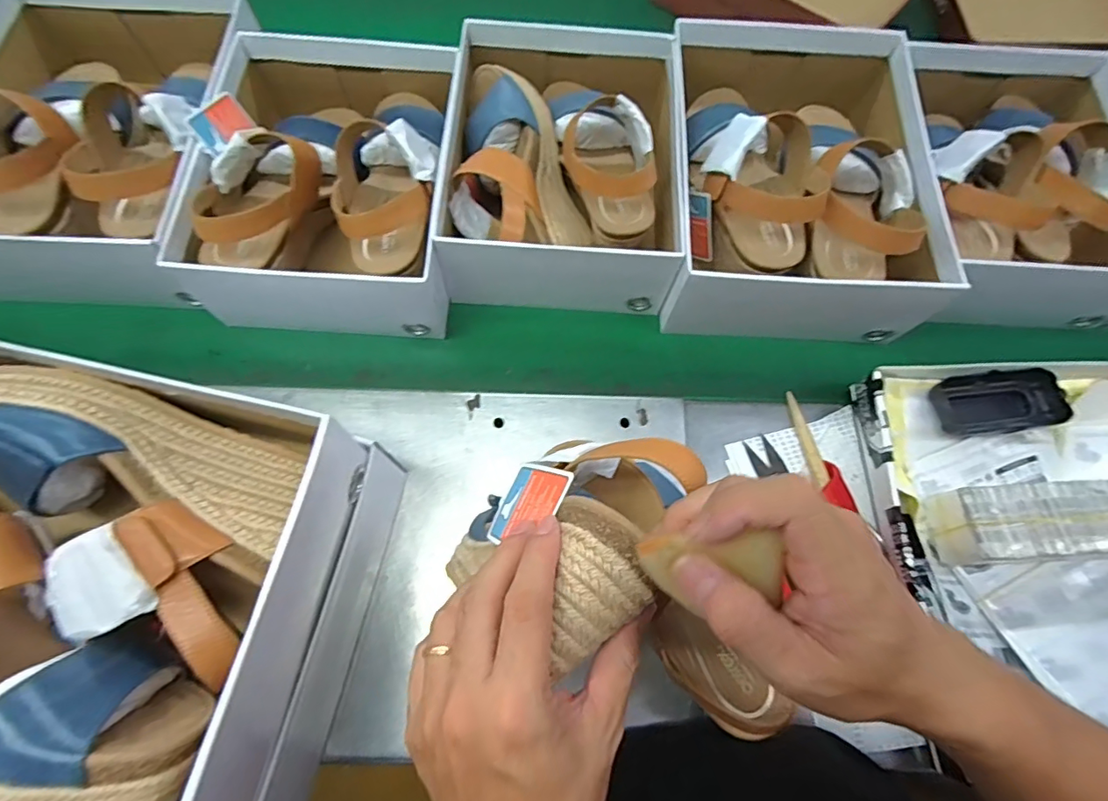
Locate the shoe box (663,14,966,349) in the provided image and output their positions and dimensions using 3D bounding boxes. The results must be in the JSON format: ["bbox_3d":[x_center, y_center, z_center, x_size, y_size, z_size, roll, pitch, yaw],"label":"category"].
[{"bbox_3d":[0.233,-0.226,0.516,0.238,0.117,0.303,3,69,0],"label":"shoe box"}]

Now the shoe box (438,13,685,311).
[{"bbox_3d":[0.008,-0.237,0.525,0.214,0.103,0.271,4,69,0],"label":"shoe box"}]

